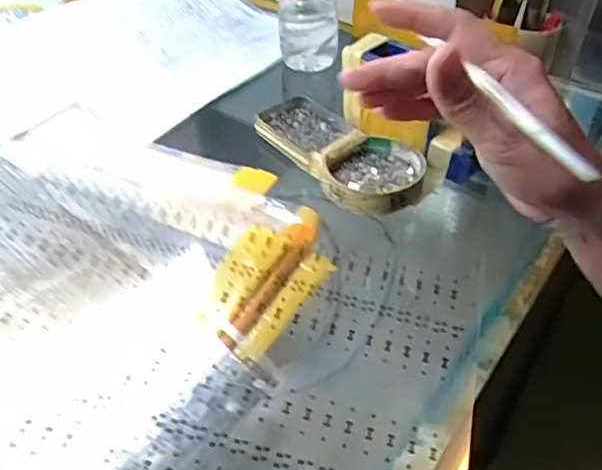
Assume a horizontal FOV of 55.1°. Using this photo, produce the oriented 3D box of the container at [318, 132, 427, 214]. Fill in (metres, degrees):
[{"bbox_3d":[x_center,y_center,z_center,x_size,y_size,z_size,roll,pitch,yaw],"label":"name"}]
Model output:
[{"bbox_3d":[0.060,-0.052,0.490,0.085,0.025,0.083,-1,44,1],"label":"container"}]

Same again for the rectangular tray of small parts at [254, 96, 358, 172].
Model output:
[{"bbox_3d":[0.002,-0.102,0.548,0.071,0.023,0.099,-31,51,-26],"label":"rectangular tray of small parts"}]

